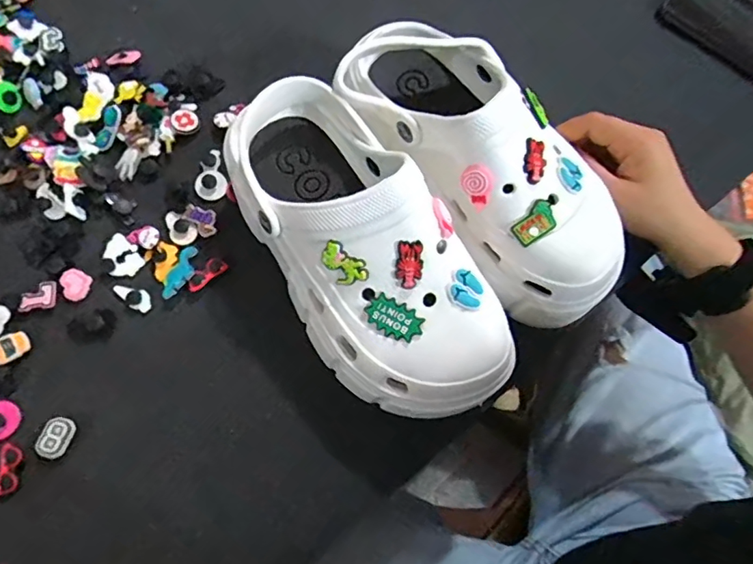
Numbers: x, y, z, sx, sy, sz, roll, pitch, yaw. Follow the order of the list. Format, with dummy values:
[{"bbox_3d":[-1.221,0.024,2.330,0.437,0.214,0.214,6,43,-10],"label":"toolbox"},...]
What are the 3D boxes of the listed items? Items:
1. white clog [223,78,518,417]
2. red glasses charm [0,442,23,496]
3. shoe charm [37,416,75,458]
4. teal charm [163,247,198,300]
[{"bbox_3d":[-0.011,-0.024,0.348,0.113,0.109,0.247,-30,76,-12],"label":"white clog"},{"bbox_3d":[-0.244,0.124,0.343,0.014,0.004,0.032,10,81,-14],"label":"red glasses charm"},{"bbox_3d":[-0.218,0.105,0.354,0.019,0.012,0.026,13,72,2],"label":"shoe charm"},{"bbox_3d":[-0.147,-0.008,0.390,0.021,0.008,0.043,24,72,5],"label":"teal charm"}]

